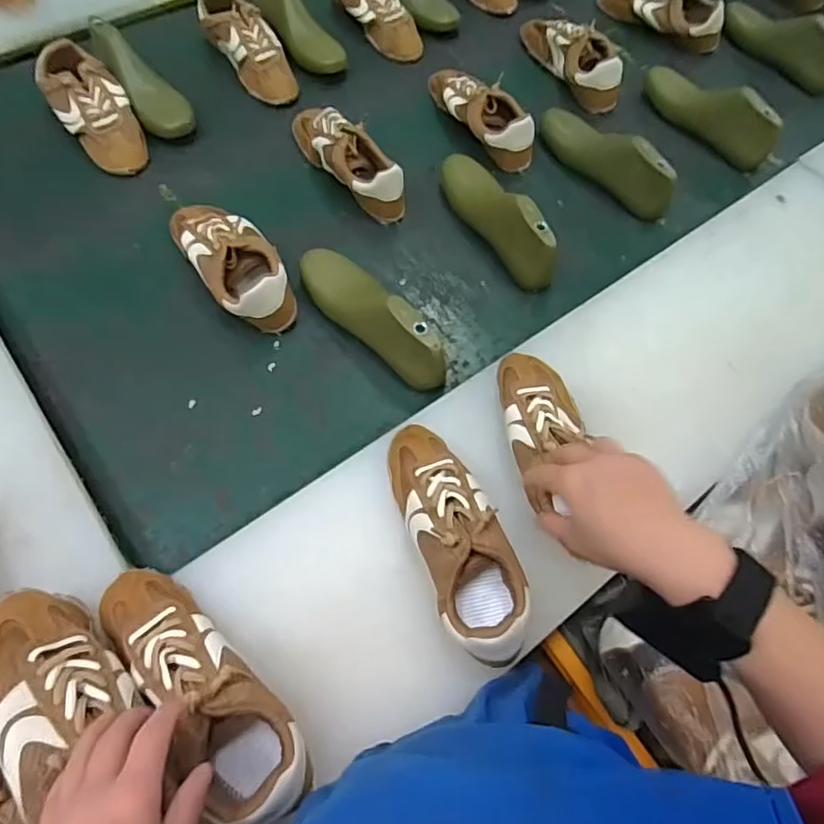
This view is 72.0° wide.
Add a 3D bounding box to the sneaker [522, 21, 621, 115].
[{"bbox_3d":[0.263,-0.579,0.919,0.083,0.074,0.215,-21,67,-13],"label":"sneaker"}]

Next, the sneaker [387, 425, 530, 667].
[{"bbox_3d":[0.038,0.102,0.496,0.071,0.068,0.216,-16,66,-11],"label":"sneaker"}]

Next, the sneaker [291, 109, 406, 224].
[{"bbox_3d":[-0.092,-0.356,0.777,0.073,0.070,0.232,-30,70,-17],"label":"sneaker"}]

